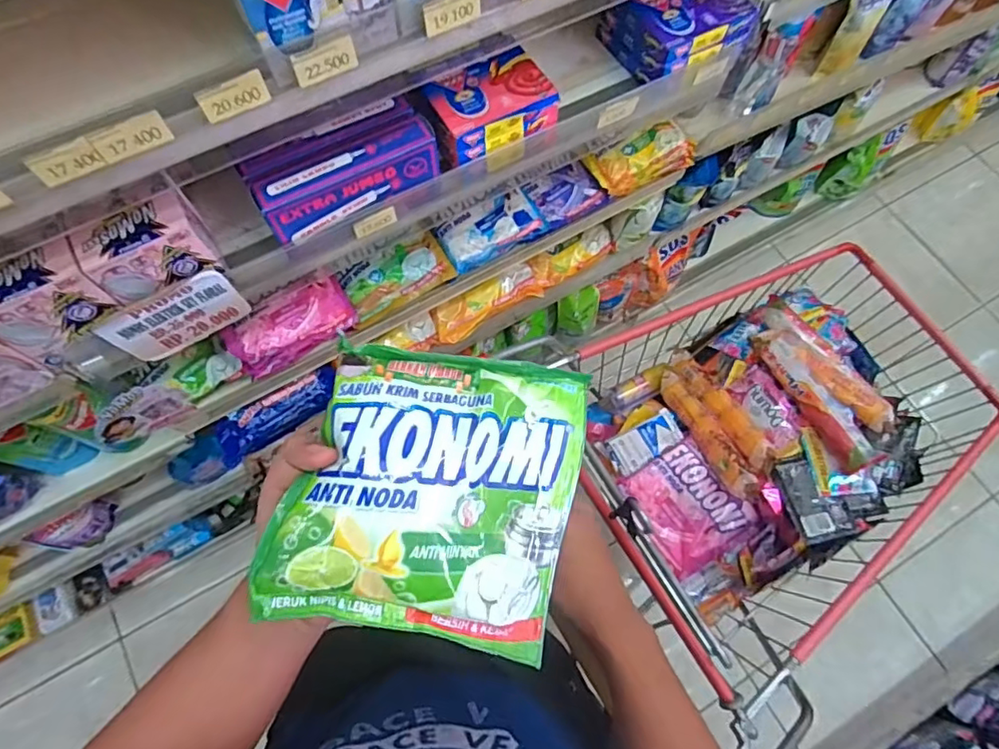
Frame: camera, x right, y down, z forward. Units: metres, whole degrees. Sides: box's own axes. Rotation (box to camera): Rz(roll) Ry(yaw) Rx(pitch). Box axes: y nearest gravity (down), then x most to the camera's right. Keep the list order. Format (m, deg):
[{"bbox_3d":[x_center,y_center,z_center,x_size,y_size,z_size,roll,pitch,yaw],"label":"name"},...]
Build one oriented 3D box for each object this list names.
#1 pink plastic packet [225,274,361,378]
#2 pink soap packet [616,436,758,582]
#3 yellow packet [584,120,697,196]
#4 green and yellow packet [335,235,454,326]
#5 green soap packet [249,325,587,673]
[{"bbox_3d":[-0.293,-0.068,0.799,0.170,0.031,0.084,-35,74,-13],"label":"pink plastic packet"},{"bbox_3d":[0.262,0.184,0.788,0.134,0.050,0.158,-32,73,-12],"label":"pink soap packet"},{"bbox_3d":[0.233,-0.353,0.934,0.174,0.046,0.070,-26,72,-10],"label":"yellow packet"},{"bbox_3d":[-0.154,-0.148,0.851,0.158,0.030,0.085,-28,72,-11],"label":"green and yellow packet"},{"bbox_3d":[-0.031,0.062,0.319,0.154,0.029,0.159,18,75,-19],"label":"green soap packet"}]

